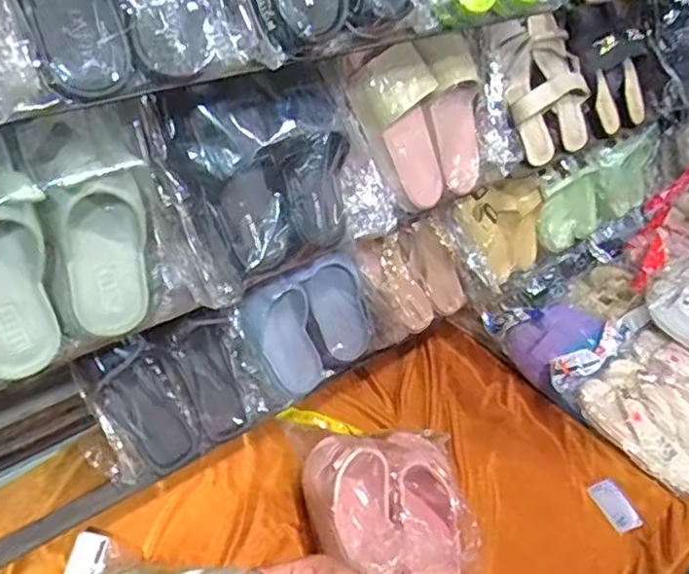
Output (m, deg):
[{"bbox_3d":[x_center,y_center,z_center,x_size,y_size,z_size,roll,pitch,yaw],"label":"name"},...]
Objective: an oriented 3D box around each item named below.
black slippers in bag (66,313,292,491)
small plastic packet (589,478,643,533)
[{"bbox_3d":[-0.204,0.115,0.830,0.235,0.070,0.188,-24,93,-32],"label":"black slippers in bag"},{"bbox_3d":[0.397,0.322,0.951,0.041,0.005,0.076,-33,68,-6],"label":"small plastic packet"}]

